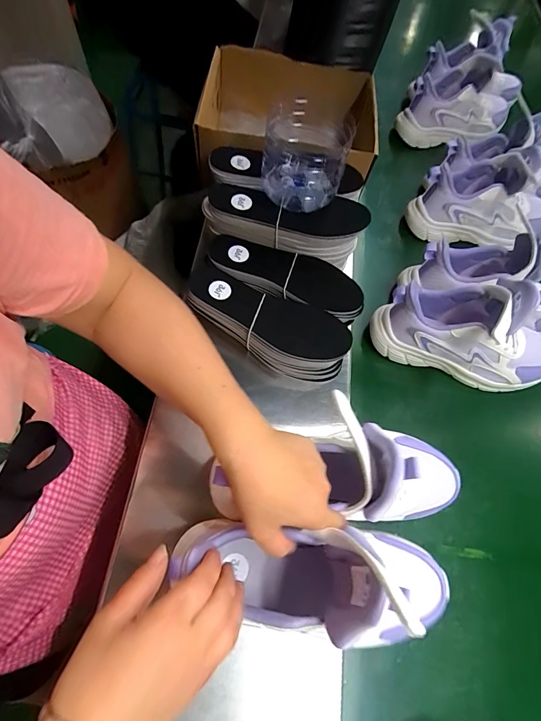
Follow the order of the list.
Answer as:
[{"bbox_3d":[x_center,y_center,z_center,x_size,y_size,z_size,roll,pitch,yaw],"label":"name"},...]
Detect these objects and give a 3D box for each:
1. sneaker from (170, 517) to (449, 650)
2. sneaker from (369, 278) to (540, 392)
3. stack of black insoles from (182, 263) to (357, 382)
[{"bbox_3d":[0.046,0.188,0.313,0.235,0.141,0.084,14,65,3],"label":"sneaker"},{"bbox_3d":[0.269,-0.040,0.471,0.241,0.134,0.088,13,65,2],"label":"sneaker"},{"bbox_3d":[-0.002,-0.044,0.450,0.199,0.053,0.083,20,65,6],"label":"stack of black insoles"}]

